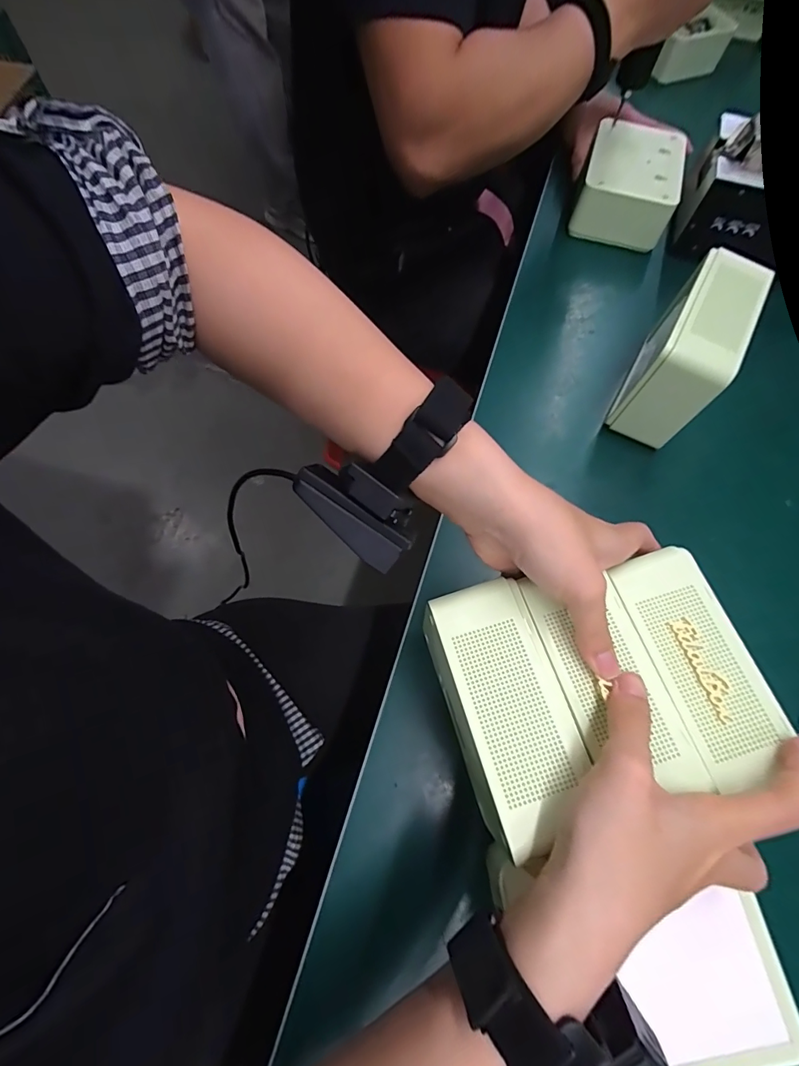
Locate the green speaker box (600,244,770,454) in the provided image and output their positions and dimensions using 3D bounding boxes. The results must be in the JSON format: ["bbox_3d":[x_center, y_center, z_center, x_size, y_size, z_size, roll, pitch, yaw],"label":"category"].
[{"bbox_3d":[0.251,-0.158,0.400,0.065,0.113,0.133,32,70,10],"label":"green speaker box"}]

